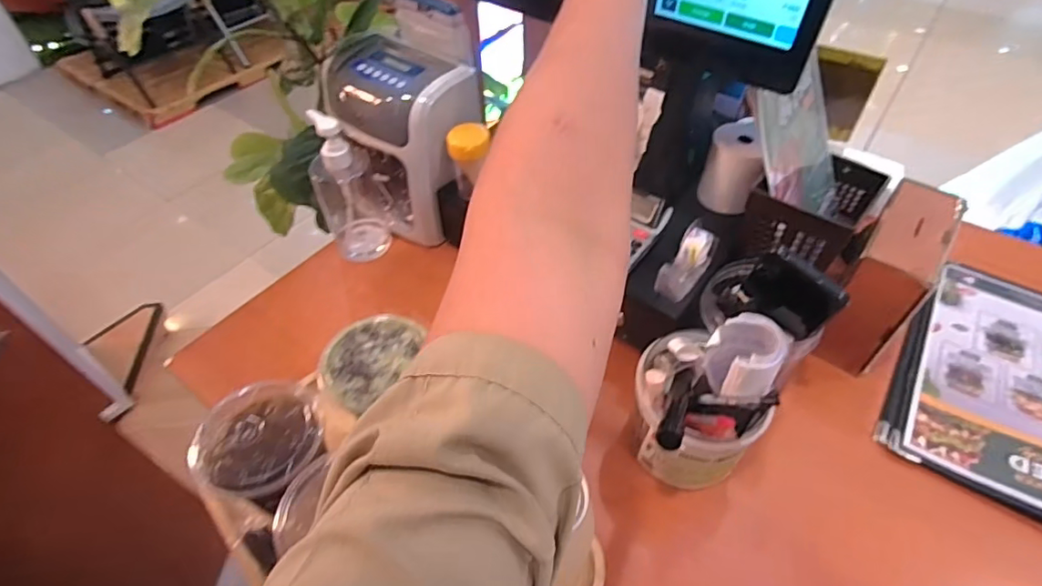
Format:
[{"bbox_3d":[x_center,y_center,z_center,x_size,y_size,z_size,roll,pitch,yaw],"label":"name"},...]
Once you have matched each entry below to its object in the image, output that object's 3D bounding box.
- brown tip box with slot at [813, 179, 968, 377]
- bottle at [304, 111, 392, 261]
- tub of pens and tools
[{"bbox_3d":[0.388,-0.017,0.578,0.068,0.149,0.164,32,58,25],"label":"brown tip box with slot"},{"bbox_3d":[-0.221,-0.132,0.691,0.073,0.219,0.058,-16,50,-12],"label":"bottle"},{"bbox_3d":[0.154,0.107,0.477,0.111,0.157,0.140,15,52,14],"label":"tub of pens and tools"}]

